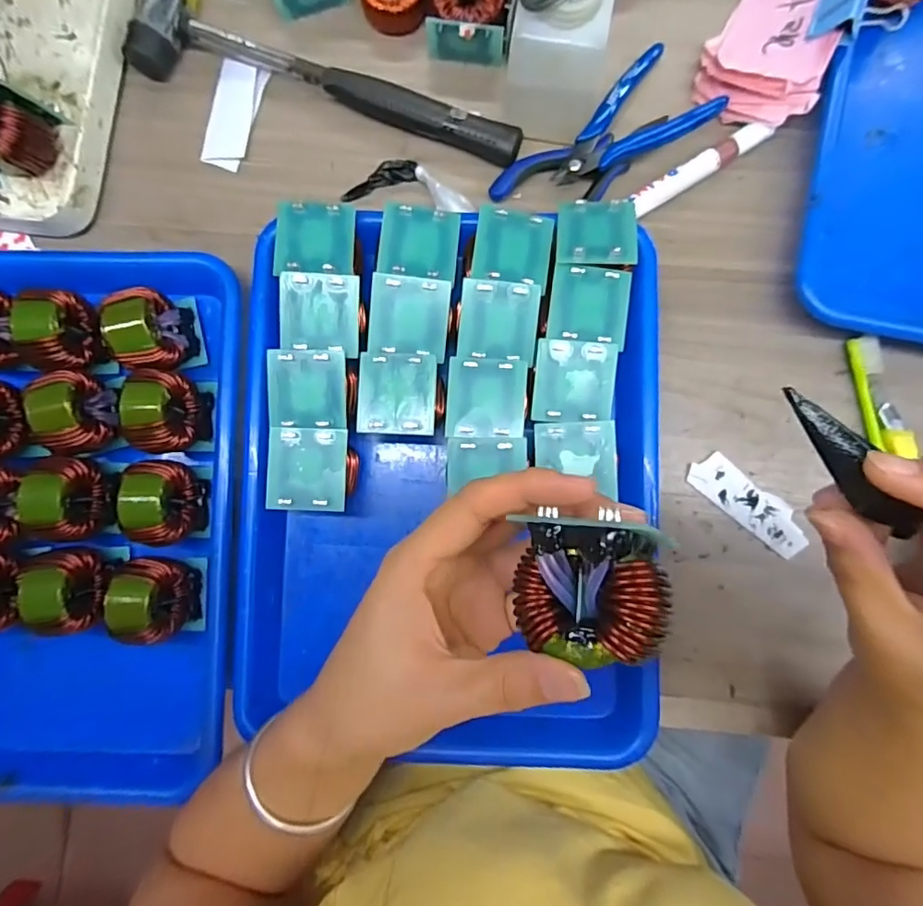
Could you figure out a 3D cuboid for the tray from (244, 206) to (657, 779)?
[{"bbox_3d":[-0.007,0.011,0.322,0.248,0.047,0.310,2,87,1],"label":"tray"}]

